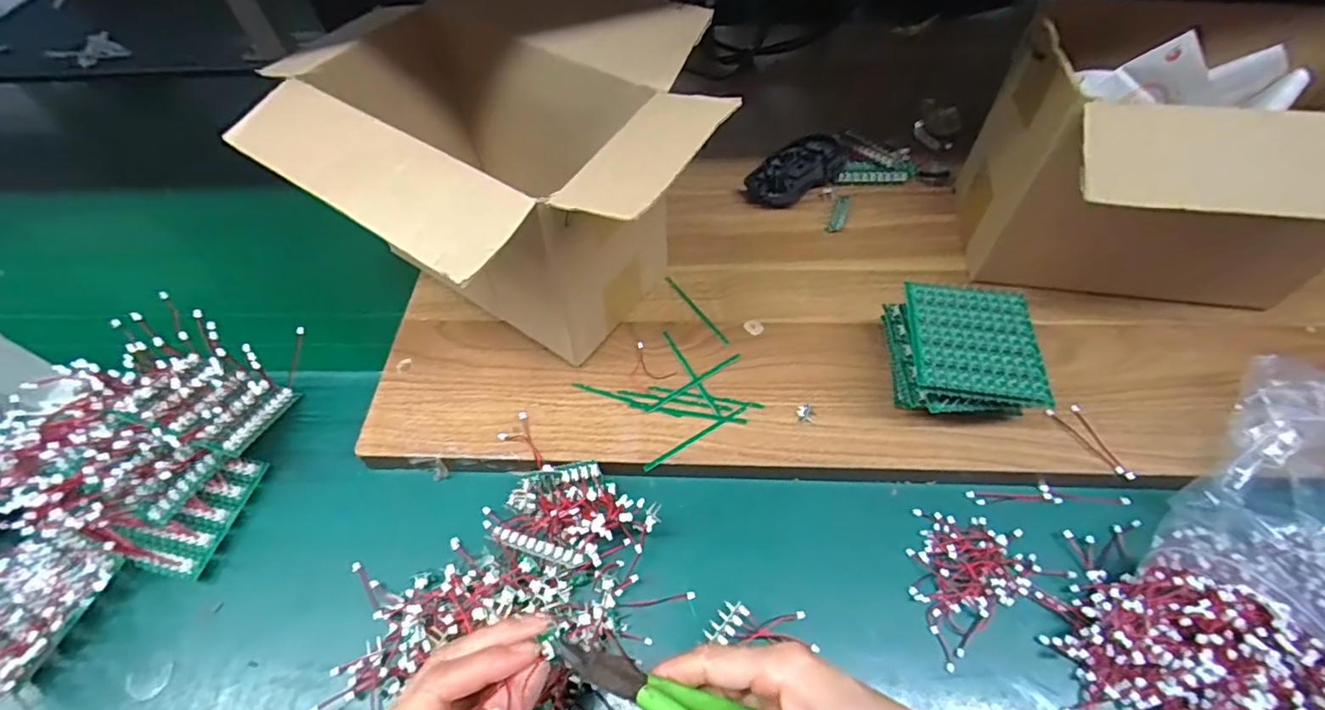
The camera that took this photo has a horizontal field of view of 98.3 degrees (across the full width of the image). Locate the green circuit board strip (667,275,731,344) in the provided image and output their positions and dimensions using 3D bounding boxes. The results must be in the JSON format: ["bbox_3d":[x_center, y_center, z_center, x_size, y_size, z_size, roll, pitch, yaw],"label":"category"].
[{"bbox_3d":[0.029,-0.039,0.490,0.004,0.006,0.087,-32,65,-14],"label":"green circuit board strip"}]

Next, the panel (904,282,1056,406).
[{"bbox_3d":[0.212,-0.010,0.391,0.083,0.012,0.090,5,56,5],"label":"panel"}]

